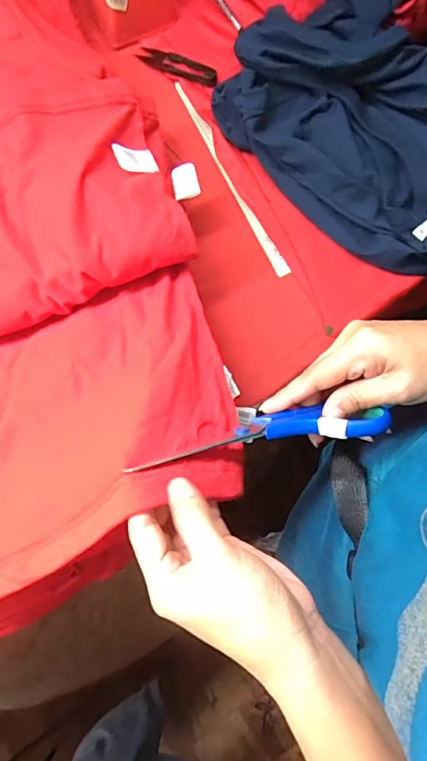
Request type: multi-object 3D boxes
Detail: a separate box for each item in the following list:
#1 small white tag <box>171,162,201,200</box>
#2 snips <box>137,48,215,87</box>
[{"bbox_3d":[-0.025,-0.178,0.403,0.023,0.009,0.036,-12,74,-2],"label":"small white tag"},{"bbox_3d":[-0.038,-0.338,0.488,0.096,0.010,0.022,29,77,10],"label":"snips"}]

